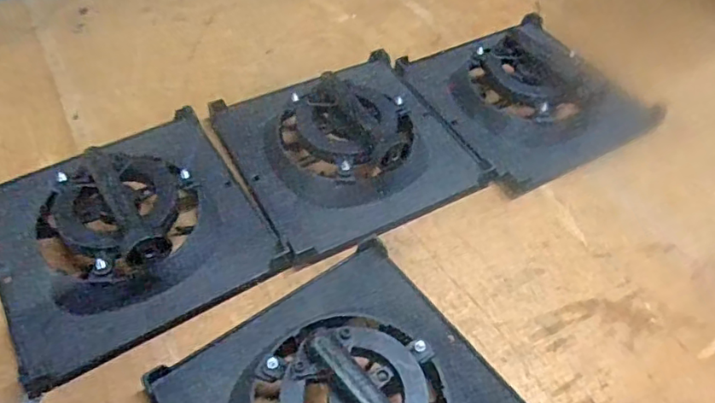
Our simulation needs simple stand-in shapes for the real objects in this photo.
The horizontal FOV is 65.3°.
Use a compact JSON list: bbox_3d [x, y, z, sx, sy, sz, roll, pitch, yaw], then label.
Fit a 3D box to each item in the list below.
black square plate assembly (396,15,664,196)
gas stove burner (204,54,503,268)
[{"bbox_3d":[0.255,-0.177,0.830,0.286,0.087,0.287,-24,57,-20],"label":"black square plate assembly"},{"bbox_3d":[-0.014,-0.094,0.753,0.294,0.080,0.283,-22,56,-19],"label":"gas stove burner"}]

